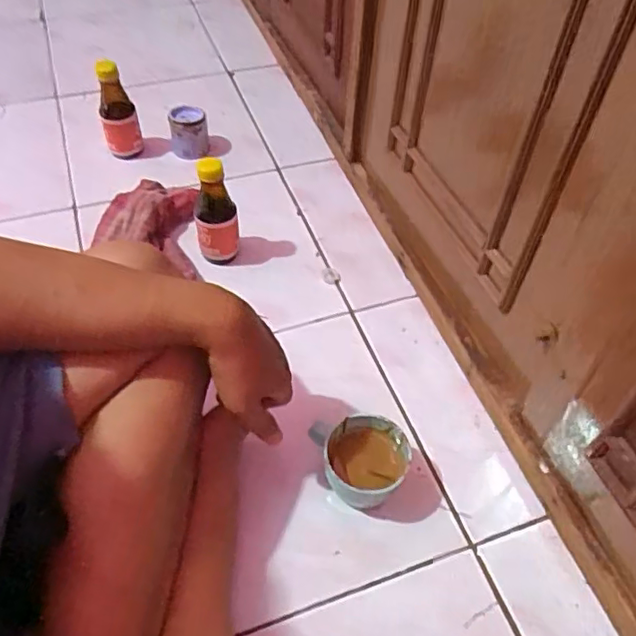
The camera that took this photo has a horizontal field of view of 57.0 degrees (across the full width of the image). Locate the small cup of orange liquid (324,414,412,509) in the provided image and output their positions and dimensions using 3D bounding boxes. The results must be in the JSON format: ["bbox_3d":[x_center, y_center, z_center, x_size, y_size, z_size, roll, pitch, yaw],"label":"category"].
[{"bbox_3d":[0.044,0.137,0.561,0.074,0.070,0.068,1,51,-1],"label":"small cup of orange liquid"}]

